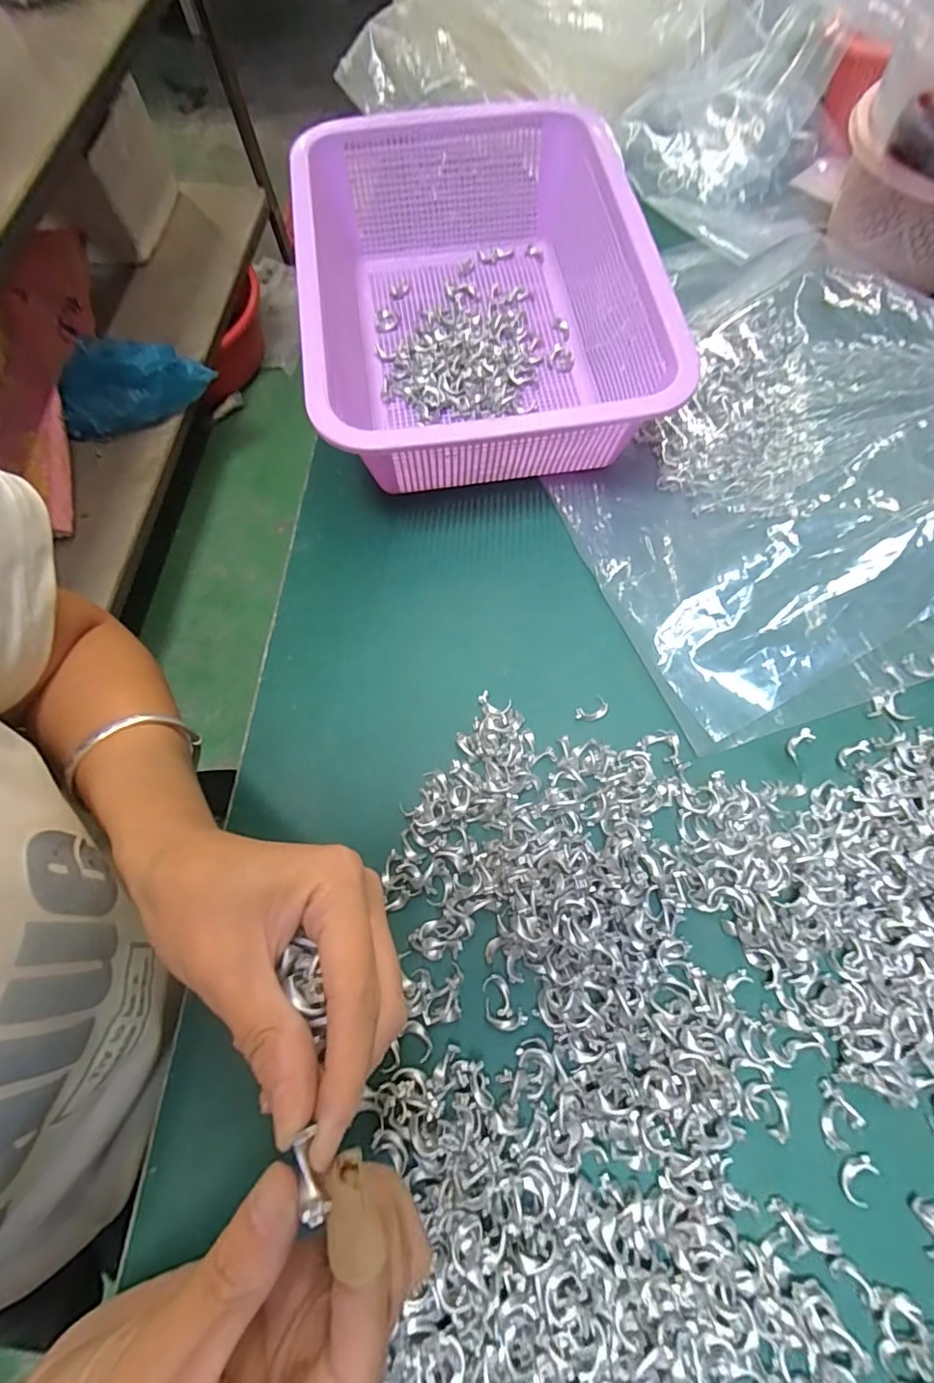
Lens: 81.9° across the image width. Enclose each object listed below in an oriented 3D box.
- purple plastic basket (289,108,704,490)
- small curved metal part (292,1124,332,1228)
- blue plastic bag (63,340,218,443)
[{"bbox_3d":[0.008,-0.261,0.369,0.217,0.087,0.284,-9,71,-1],"label":"purple plastic basket"},{"bbox_3d":[-0.040,0.125,0.138,0.006,0.005,0.018,-26,55,-7],"label":"small curved metal part"},{"bbox_3d":[-0.643,-0.575,1.015,0.275,0.130,0.090,-14,70,10],"label":"blue plastic bag"}]

